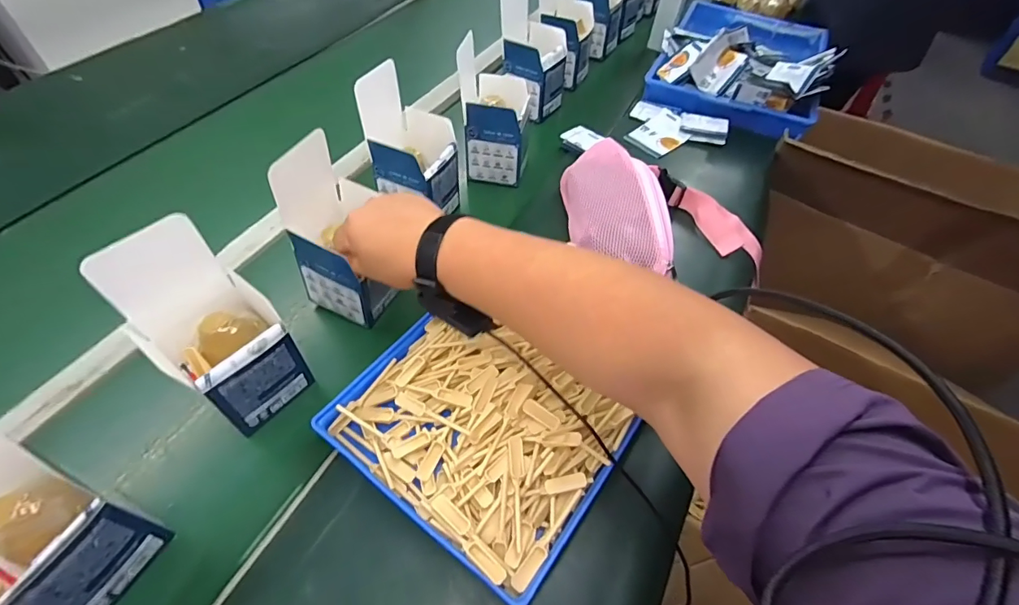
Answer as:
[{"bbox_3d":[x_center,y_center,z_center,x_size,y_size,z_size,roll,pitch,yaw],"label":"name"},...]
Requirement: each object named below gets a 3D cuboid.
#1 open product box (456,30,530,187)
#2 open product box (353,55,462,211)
[{"bbox_3d":[-0.022,-0.267,0.659,0.089,0.163,0.100,2,53,-2],"label":"open product box"},{"bbox_3d":[-0.118,-0.183,0.594,0.098,0.189,0.091,23,56,13],"label":"open product box"}]

